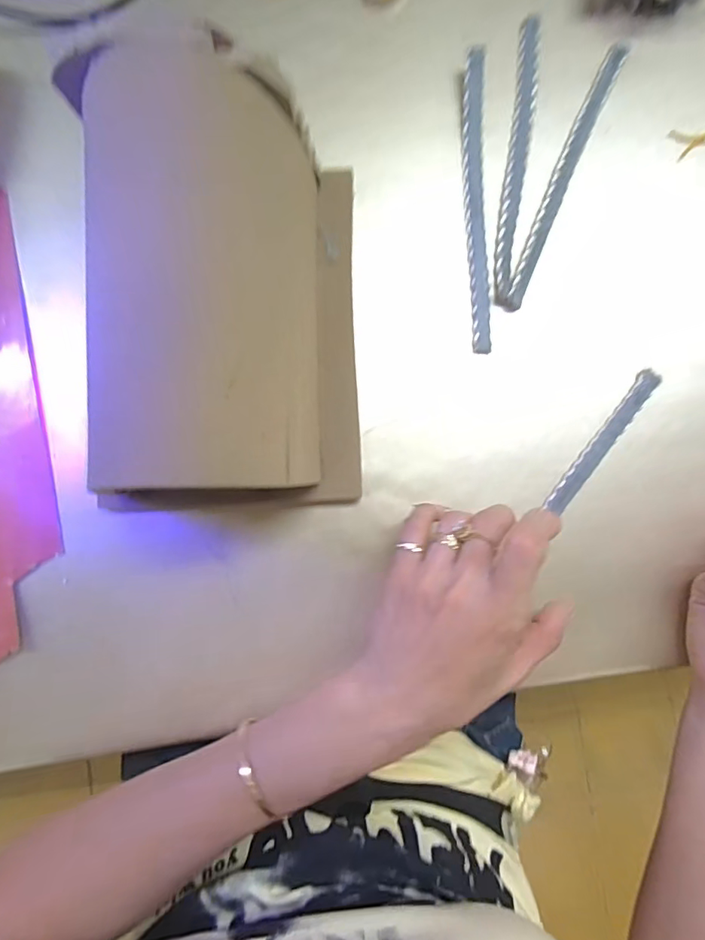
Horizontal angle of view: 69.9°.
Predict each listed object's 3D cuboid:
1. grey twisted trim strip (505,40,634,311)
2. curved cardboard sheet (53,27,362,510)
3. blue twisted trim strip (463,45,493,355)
[{"bbox_3d":[0.137,-0.192,0.322,0.014,0.008,0.189,24,87,-1],"label":"grey twisted trim strip"},{"bbox_3d":[-0.059,-0.082,0.261,0.125,0.111,0.205,-2,90,-2],"label":"curved cardboard sheet"},{"bbox_3d":[0.080,-0.169,0.325,0.013,0.017,0.186,-2,90,-2],"label":"blue twisted trim strip"}]

